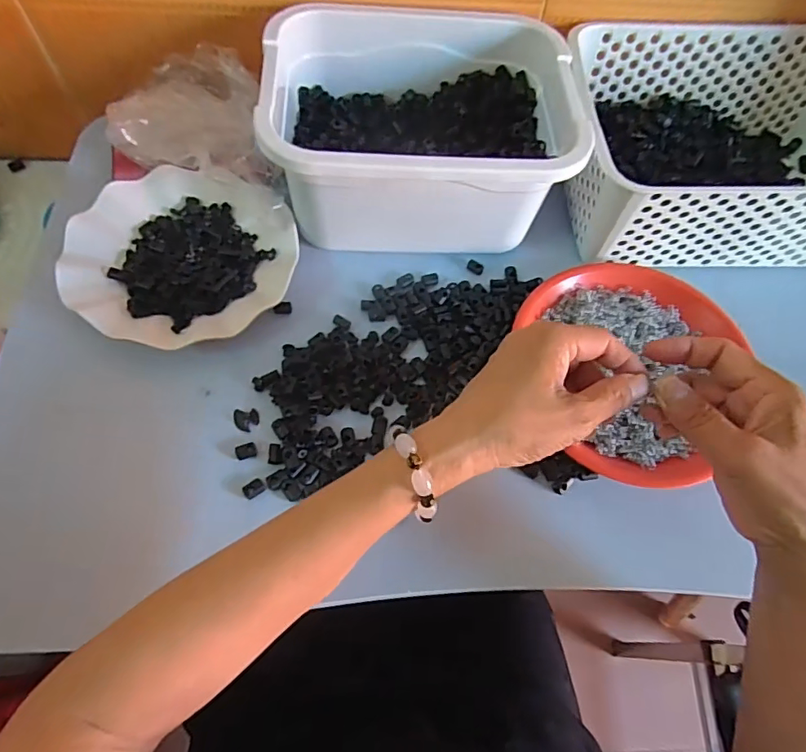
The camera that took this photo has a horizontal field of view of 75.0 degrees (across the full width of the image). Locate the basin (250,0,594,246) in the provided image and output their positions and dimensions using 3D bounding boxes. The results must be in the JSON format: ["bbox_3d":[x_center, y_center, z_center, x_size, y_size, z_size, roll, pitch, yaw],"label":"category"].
[{"bbox_3d":[0.016,-0.212,0.461,0.248,0.108,0.192,2,64,-2],"label":"basin"}]

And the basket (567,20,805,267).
[{"bbox_3d":[0.301,-0.209,0.481,0.300,0.107,0.197,1,64,-2],"label":"basket"}]

